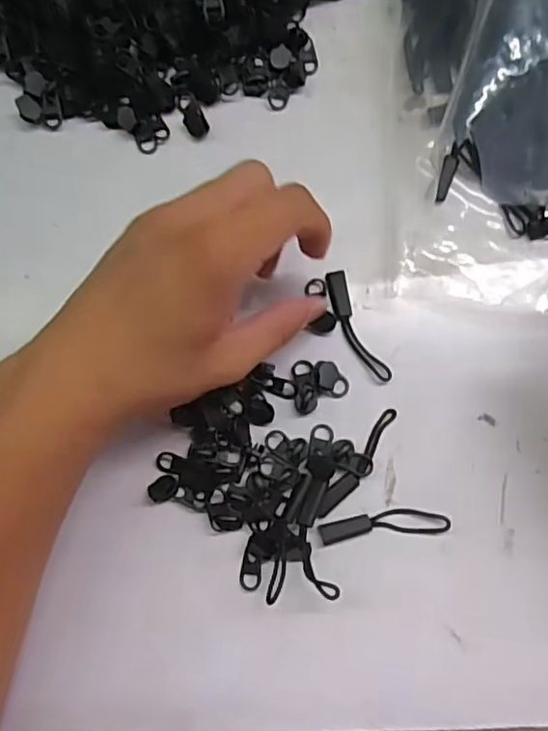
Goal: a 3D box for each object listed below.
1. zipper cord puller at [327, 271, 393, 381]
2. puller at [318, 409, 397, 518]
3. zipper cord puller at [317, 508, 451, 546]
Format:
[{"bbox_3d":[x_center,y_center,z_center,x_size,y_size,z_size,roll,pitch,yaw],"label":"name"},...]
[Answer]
[{"bbox_3d":[0.040,-0.019,0.287,0.013,0.004,0.060,-23,82,-2],"label":"zipper cord puller"},{"bbox_3d":[0.040,0.046,0.276,0.010,0.005,0.060,37,84,6],"label":"puller"},{"bbox_3d":[0.051,0.074,0.272,0.060,0.004,0.013,-5,82,0],"label":"zipper cord puller"}]

